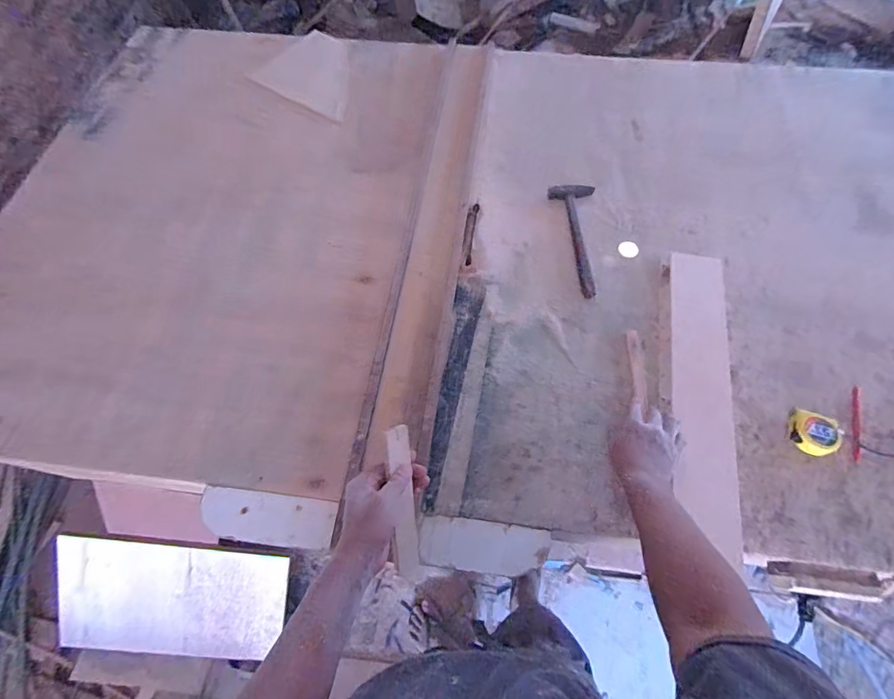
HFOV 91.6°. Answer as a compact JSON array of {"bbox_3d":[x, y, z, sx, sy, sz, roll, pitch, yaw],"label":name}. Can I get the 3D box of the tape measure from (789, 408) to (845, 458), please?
[{"bbox_3d":[0.600,0.137,0.706,0.070,0.030,0.068,21,68,10],"label":"tape measure"}]

